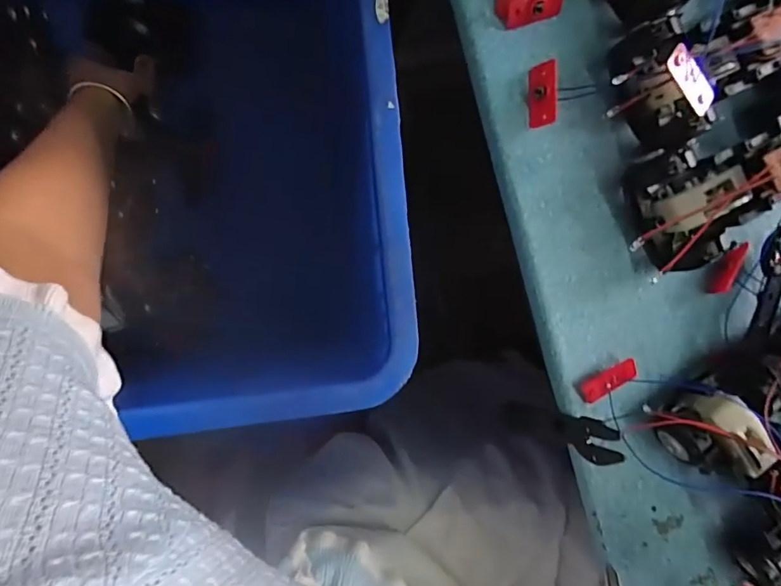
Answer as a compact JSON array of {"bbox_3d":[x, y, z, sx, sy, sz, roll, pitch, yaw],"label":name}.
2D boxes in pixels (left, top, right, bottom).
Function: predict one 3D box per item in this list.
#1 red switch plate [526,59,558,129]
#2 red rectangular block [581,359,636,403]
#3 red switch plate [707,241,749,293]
[{"bbox_3d":[0.095,-0.124,0.285,0.011,0.019,0.038,-4,93,-40],"label":"red switch plate"},{"bbox_3d":[0.143,0.057,0.300,0.039,0.010,0.013,-28,94,-8],"label":"red rectangular block"},{"bbox_3d":[0.229,-0.019,0.310,0.012,0.014,0.039,36,84,-7],"label":"red switch plate"}]

